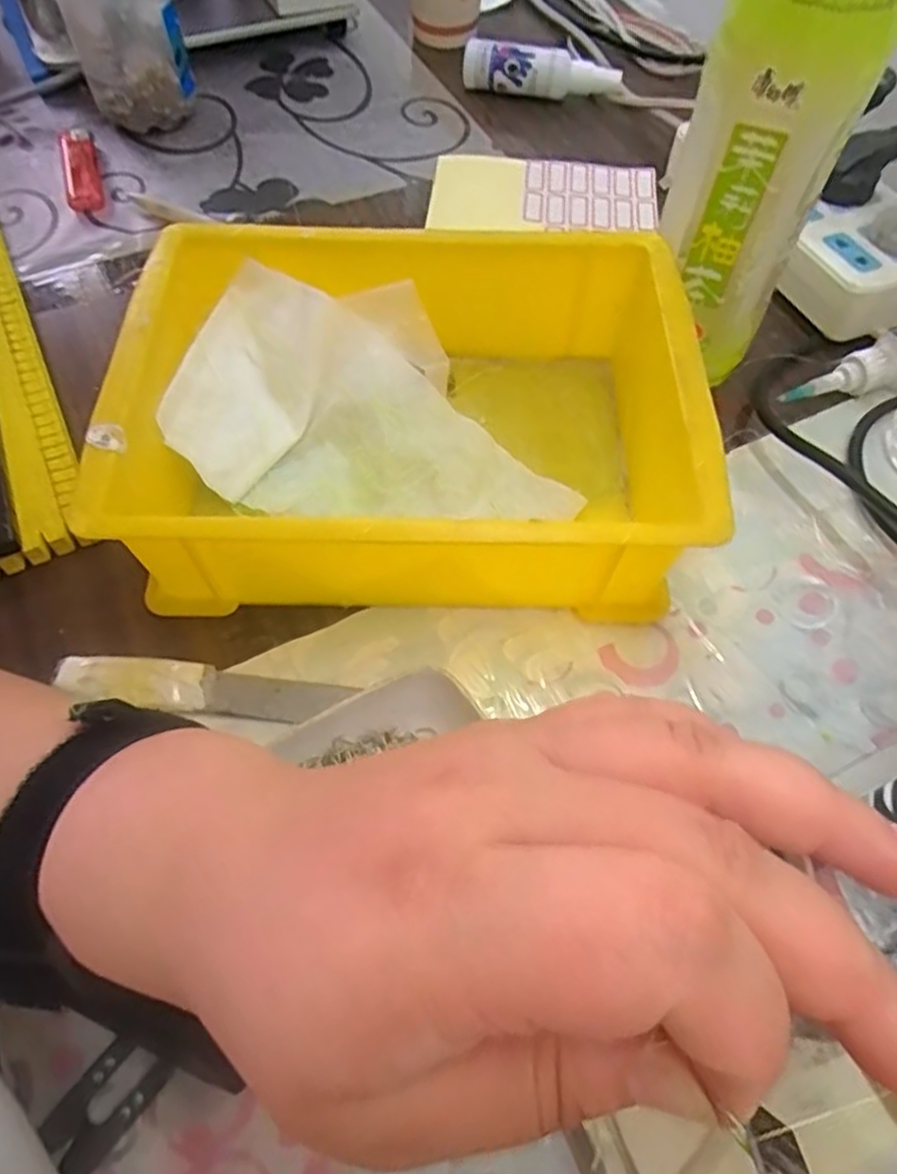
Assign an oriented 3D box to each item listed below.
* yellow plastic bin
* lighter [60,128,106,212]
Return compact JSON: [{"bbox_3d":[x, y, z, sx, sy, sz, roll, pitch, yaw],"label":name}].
[{"bbox_3d":[-0.015,-0.074,0.325,0.236,0.075,0.169,0,61,0],"label":"yellow plastic bin"},{"bbox_3d":[-0.244,-0.279,0.472,0.022,0.010,0.096,-17,62,-10],"label":"lighter"}]

